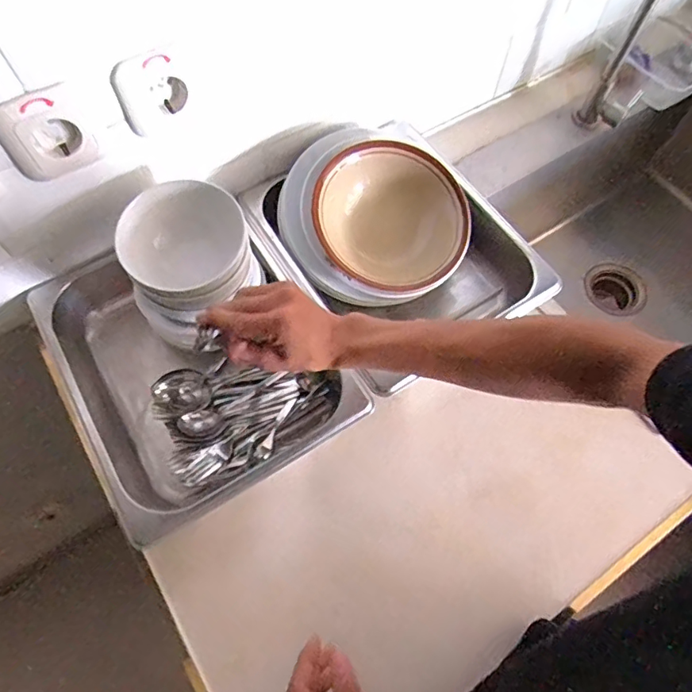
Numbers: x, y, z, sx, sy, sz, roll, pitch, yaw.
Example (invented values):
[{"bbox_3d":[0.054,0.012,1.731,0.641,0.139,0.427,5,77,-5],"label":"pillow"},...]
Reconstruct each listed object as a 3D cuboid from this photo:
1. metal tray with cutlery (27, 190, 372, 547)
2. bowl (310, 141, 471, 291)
[{"bbox_3d":[-0.162,0.012,0.569,0.272,0.070,0.322,-29,69,-15],"label":"metal tray with cutlery"},{"bbox_3d":[0.056,-0.152,0.573,0.183,0.045,0.183,-1,94,-12],"label":"bowl"}]

